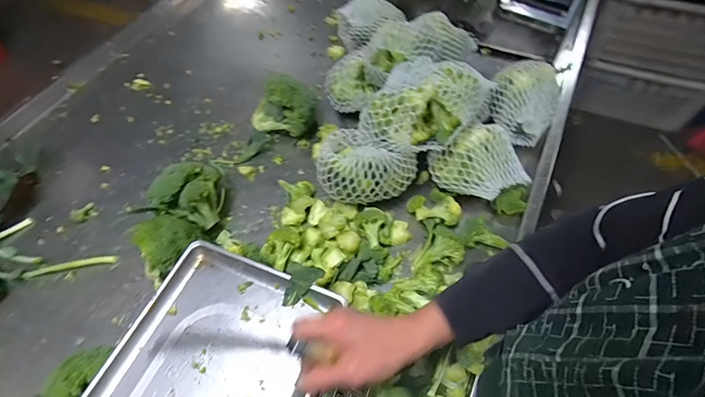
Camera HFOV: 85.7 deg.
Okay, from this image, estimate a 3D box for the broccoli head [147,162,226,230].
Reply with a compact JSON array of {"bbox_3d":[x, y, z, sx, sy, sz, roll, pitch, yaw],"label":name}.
[{"bbox_3d":[-0.279,-0.002,0.665,0.118,0.112,0.098,-34,60,-17],"label":"broccoli head"}]

